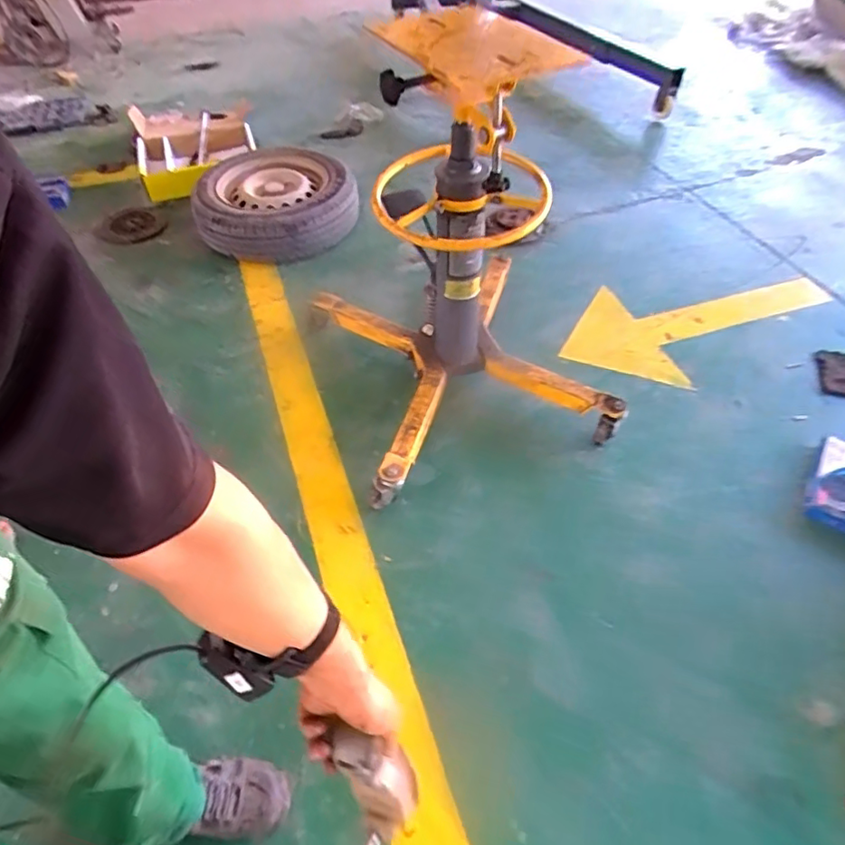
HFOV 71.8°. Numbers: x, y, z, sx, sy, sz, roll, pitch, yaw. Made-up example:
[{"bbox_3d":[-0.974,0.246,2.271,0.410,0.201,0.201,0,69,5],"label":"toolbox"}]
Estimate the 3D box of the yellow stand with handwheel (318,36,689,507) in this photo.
[{"bbox_3d":[0.084,-0.390,1.280,0.602,0.777,0.665,-13,50,-10],"label":"yellow stand with handwheel"}]

